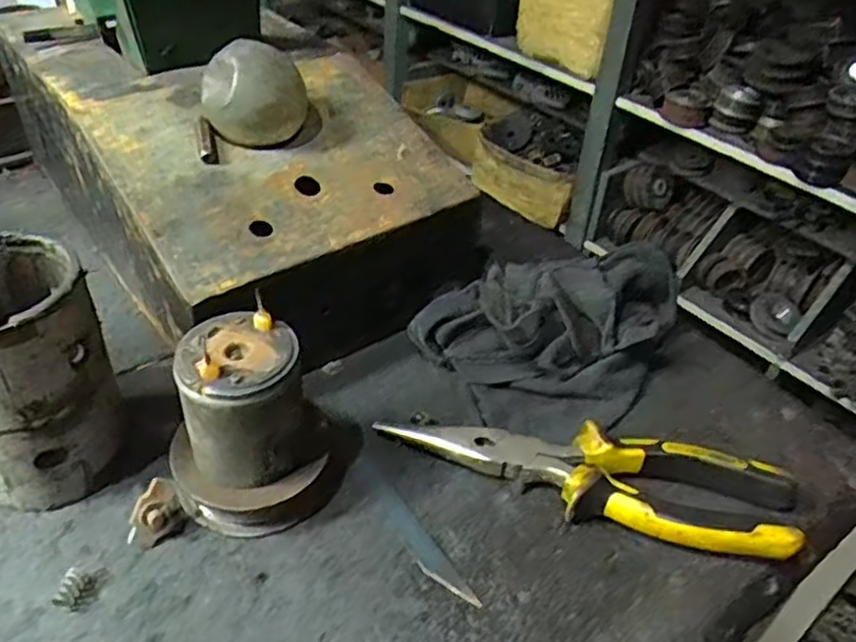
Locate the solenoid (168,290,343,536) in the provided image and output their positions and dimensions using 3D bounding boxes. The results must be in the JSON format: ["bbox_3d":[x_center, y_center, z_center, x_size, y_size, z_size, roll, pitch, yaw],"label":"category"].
[{"bbox_3d":[-0.077,0.044,0.312,0.065,0.086,0.072,20,42,20],"label":"solenoid"}]

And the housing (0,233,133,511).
[{"bbox_3d":[-0.178,0.025,0.308,0.065,0.110,0.073,-29,49,-33],"label":"housing"}]

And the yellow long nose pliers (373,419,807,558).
[{"bbox_3d":[0.076,0.073,0.337,0.189,0.023,0.048,12,40,12],"label":"yellow long nose pliers"}]

